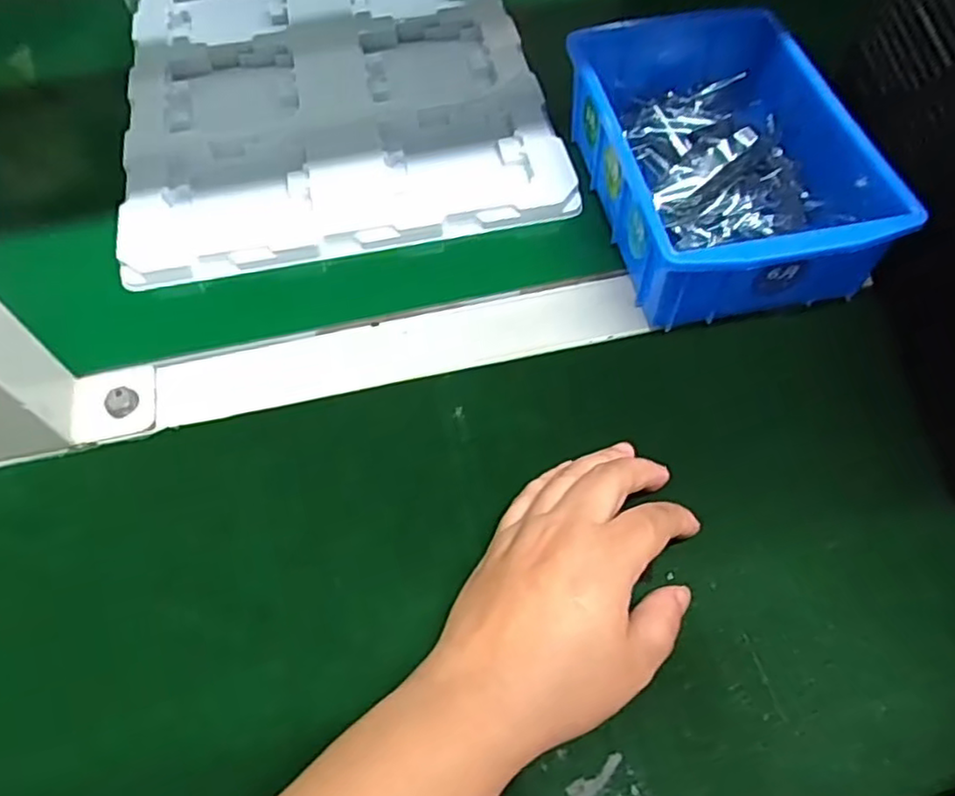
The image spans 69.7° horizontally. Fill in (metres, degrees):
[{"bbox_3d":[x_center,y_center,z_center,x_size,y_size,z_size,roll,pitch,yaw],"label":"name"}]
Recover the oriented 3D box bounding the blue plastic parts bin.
[{"bbox_3d":[0.137,-0.143,0.397,0.127,0.062,0.202,-9,60,-4],"label":"blue plastic parts bin"}]

